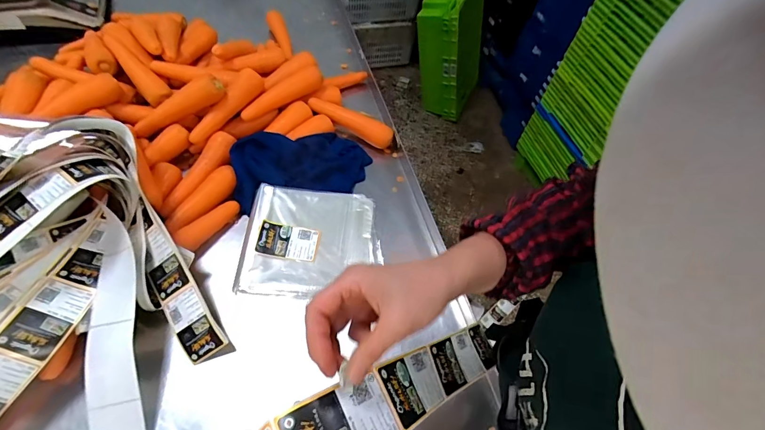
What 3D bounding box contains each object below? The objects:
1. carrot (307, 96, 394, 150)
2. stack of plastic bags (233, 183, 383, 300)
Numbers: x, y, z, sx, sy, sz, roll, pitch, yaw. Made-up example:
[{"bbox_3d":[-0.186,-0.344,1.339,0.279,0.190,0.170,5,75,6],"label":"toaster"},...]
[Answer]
[{"bbox_3d":[-0.070,-0.203,0.825,0.201,0.053,0.042,24,59,11],"label":"carrot"},{"bbox_3d":[-0.128,0.039,0.651,0.225,0.033,0.205,1,57,-4],"label":"stack of plastic bags"}]

